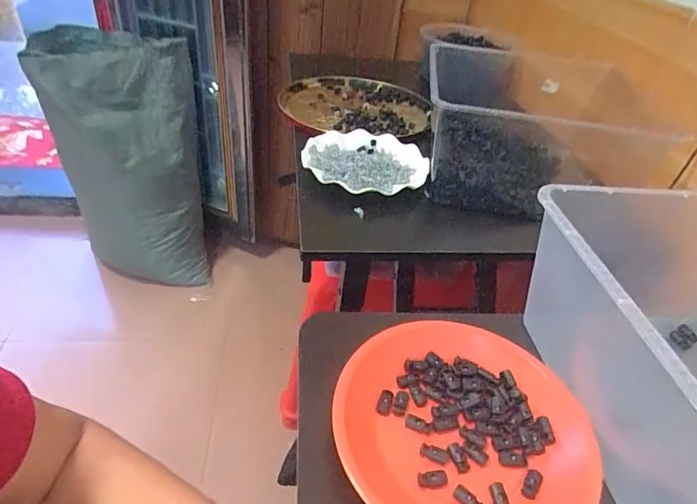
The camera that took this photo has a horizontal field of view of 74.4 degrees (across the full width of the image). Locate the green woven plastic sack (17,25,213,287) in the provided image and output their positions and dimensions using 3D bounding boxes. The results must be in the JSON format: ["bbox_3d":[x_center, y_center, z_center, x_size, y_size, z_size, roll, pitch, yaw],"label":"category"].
[{"bbox_3d":[-0.636,-0.233,1.383,0.373,0.731,0.253,-10,41,-21],"label":"green woven plastic sack"}]

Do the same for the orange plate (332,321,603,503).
[{"bbox_3d":[0.087,0.136,0.356,0.184,0.032,0.190,0,38,0],"label":"orange plate"}]

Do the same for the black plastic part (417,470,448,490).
[{"bbox_3d":[0.061,0.163,0.330,0.022,0.004,0.013,-2,38,-3],"label":"black plastic part"}]

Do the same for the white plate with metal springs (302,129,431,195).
[{"bbox_3d":[0.027,-0.137,0.691,0.179,0.033,0.184,4,38,-3],"label":"white plate with metal springs"}]

